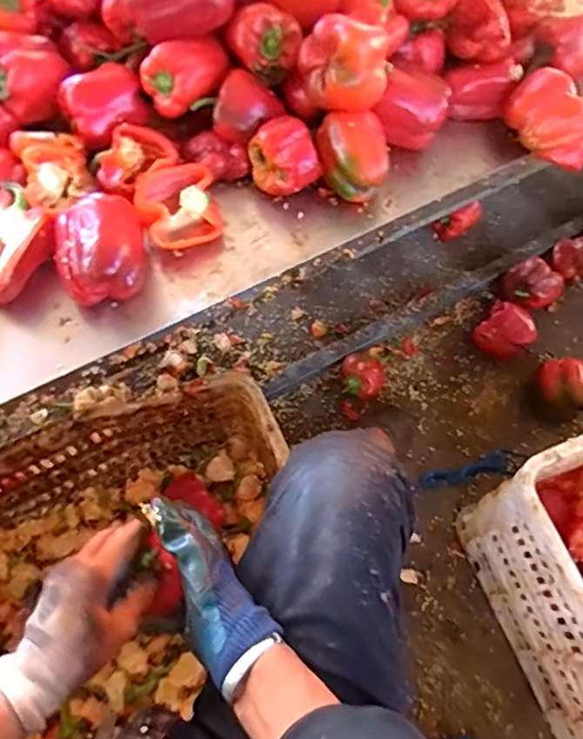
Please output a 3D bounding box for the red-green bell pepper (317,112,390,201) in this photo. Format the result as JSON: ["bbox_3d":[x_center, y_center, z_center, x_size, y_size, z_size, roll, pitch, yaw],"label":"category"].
[{"bbox_3d":[0.073,-0.255,0.688,0.080,0.078,0.087,-3,64,-4],"label":"red-green bell pepper"}]

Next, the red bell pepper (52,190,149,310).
[{"bbox_3d":[-0.210,-0.130,0.621,0.093,0.078,0.106,-11,65,-7],"label":"red bell pepper"}]

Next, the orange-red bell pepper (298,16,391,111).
[{"bbox_3d":[0.059,-0.348,0.641,0.098,0.072,0.069,0,64,-2],"label":"orange-red bell pepper"}]

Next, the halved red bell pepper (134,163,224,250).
[{"bbox_3d":[-0.132,-0.192,0.671,0.092,0.049,0.090,1,64,-2],"label":"halved red bell pepper"}]

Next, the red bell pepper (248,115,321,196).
[{"bbox_3d":[-0.010,-0.246,0.682,0.066,0.081,0.078,-23,67,-13],"label":"red bell pepper"}]

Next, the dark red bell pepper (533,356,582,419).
[{"bbox_3d":[0.465,0.035,0.978,0.069,0.088,0.091,3,64,-1],"label":"dark red bell pepper"}]

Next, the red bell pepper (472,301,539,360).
[{"bbox_3d":[0.387,-0.063,1.028,0.085,0.081,0.089,1,64,-2],"label":"red bell pepper"}]

